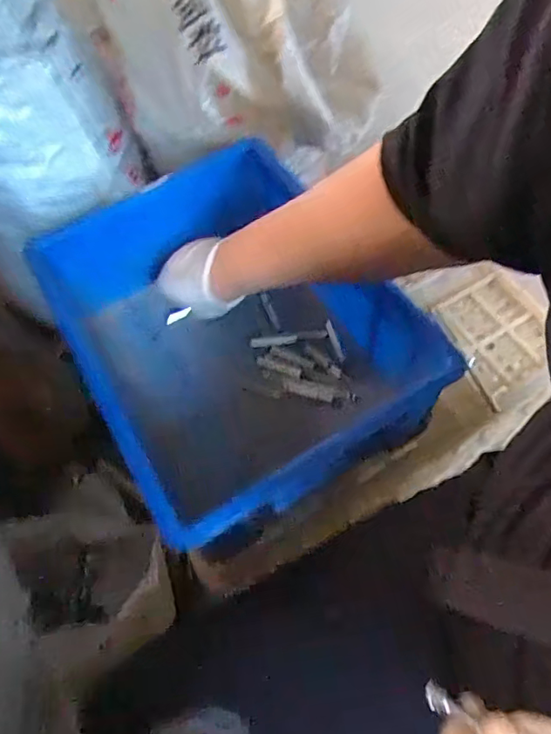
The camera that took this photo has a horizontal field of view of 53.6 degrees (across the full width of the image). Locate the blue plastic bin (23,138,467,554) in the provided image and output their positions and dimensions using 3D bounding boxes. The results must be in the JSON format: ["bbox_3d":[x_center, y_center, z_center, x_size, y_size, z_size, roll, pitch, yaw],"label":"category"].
[{"bbox_3d":[-0.046,-0.012,0.514,0.253,0.172,0.312,-29,66,-17],"label":"blue plastic bin"}]

